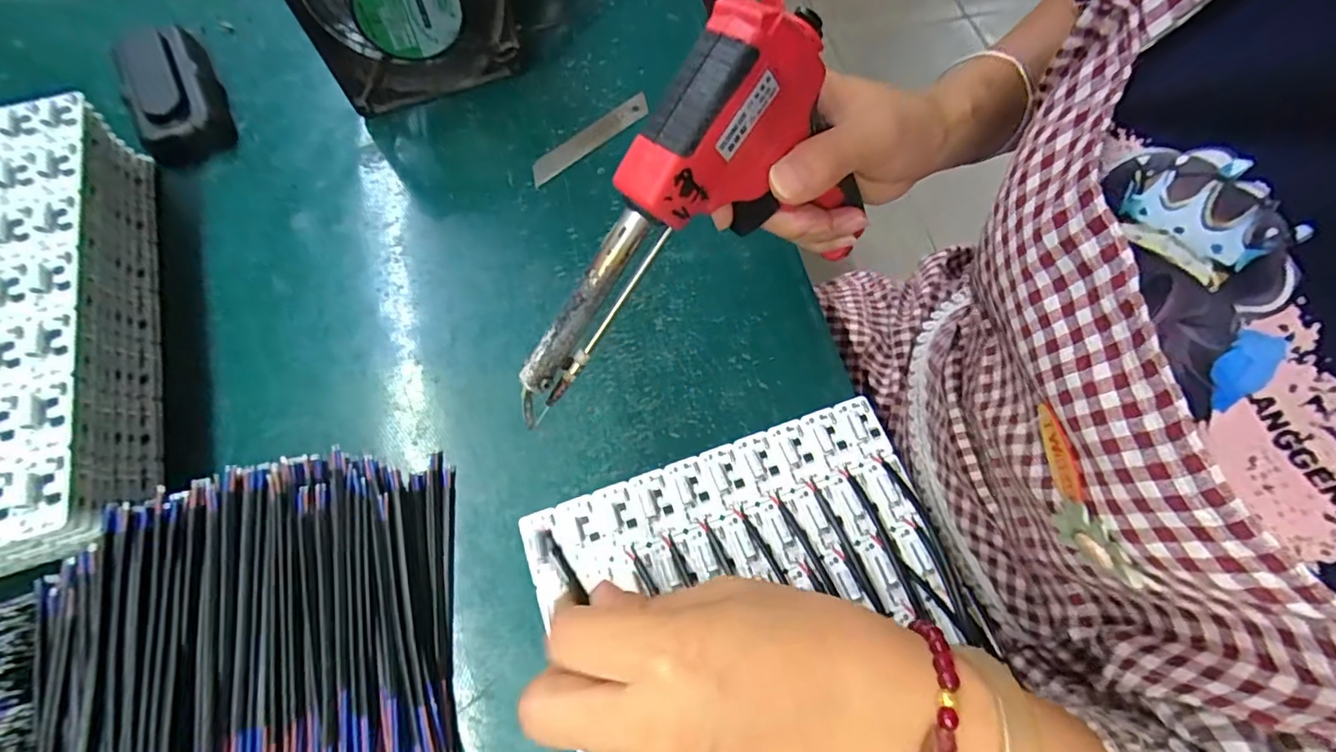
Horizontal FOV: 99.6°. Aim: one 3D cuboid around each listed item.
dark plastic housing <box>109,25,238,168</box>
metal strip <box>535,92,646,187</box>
[{"bbox_3d":[-0.330,-0.192,0.375,0.052,0.028,0.103,-29,72,-12],"label":"dark plastic housing"},{"bbox_3d":[-0.052,-0.163,0.385,0.099,0.004,0.016,-39,79,-14],"label":"metal strip"}]

